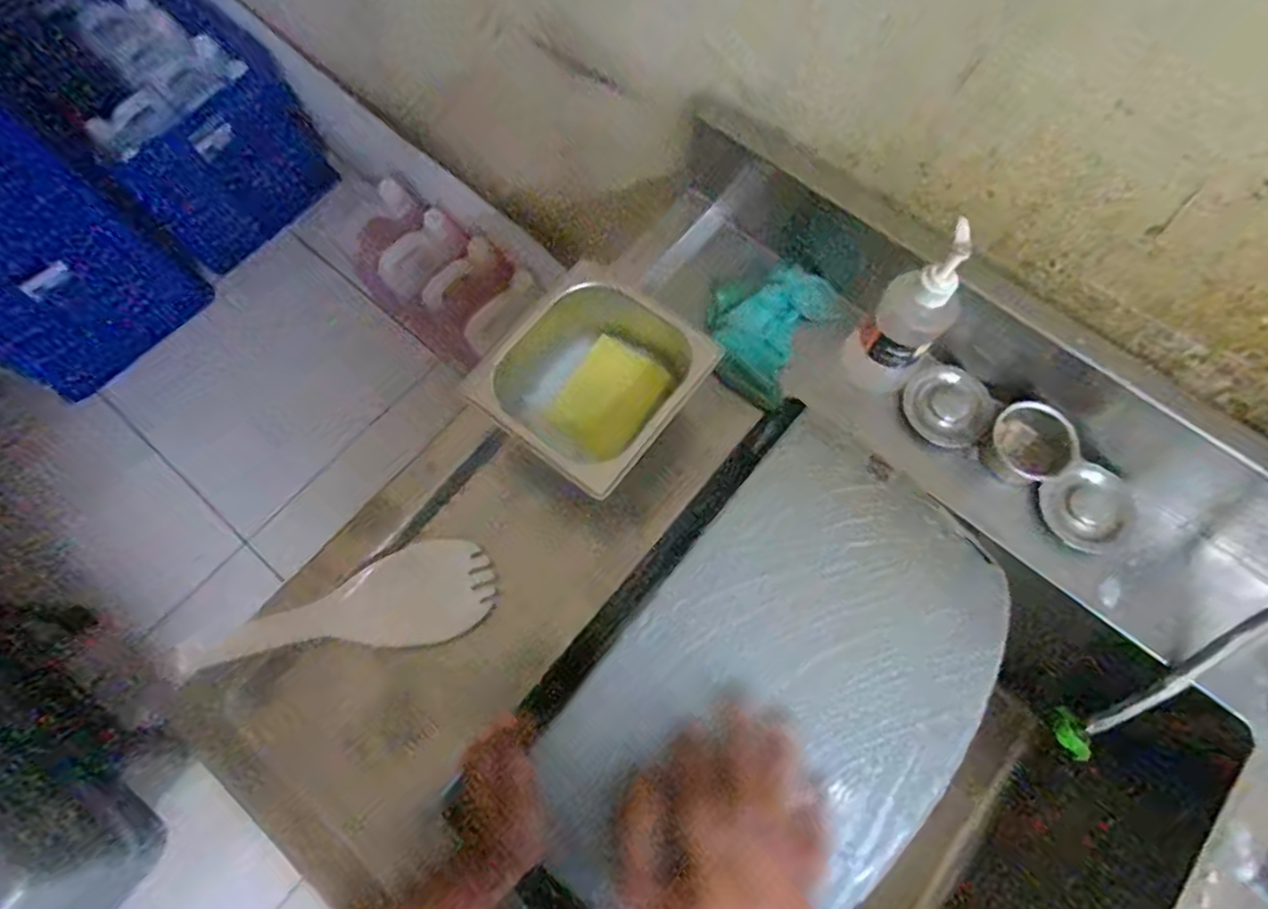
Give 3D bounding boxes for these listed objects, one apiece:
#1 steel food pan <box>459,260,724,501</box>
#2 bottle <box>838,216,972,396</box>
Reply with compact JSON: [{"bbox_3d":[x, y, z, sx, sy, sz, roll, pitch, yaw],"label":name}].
[{"bbox_3d":[-0.034,-0.071,0.604,0.182,0.104,0.179,40,76,13],"label":"steel food pan"},{"bbox_3d":[0.240,-0.121,0.583,0.057,0.173,0.068,-15,72,-4],"label":"bottle"}]

